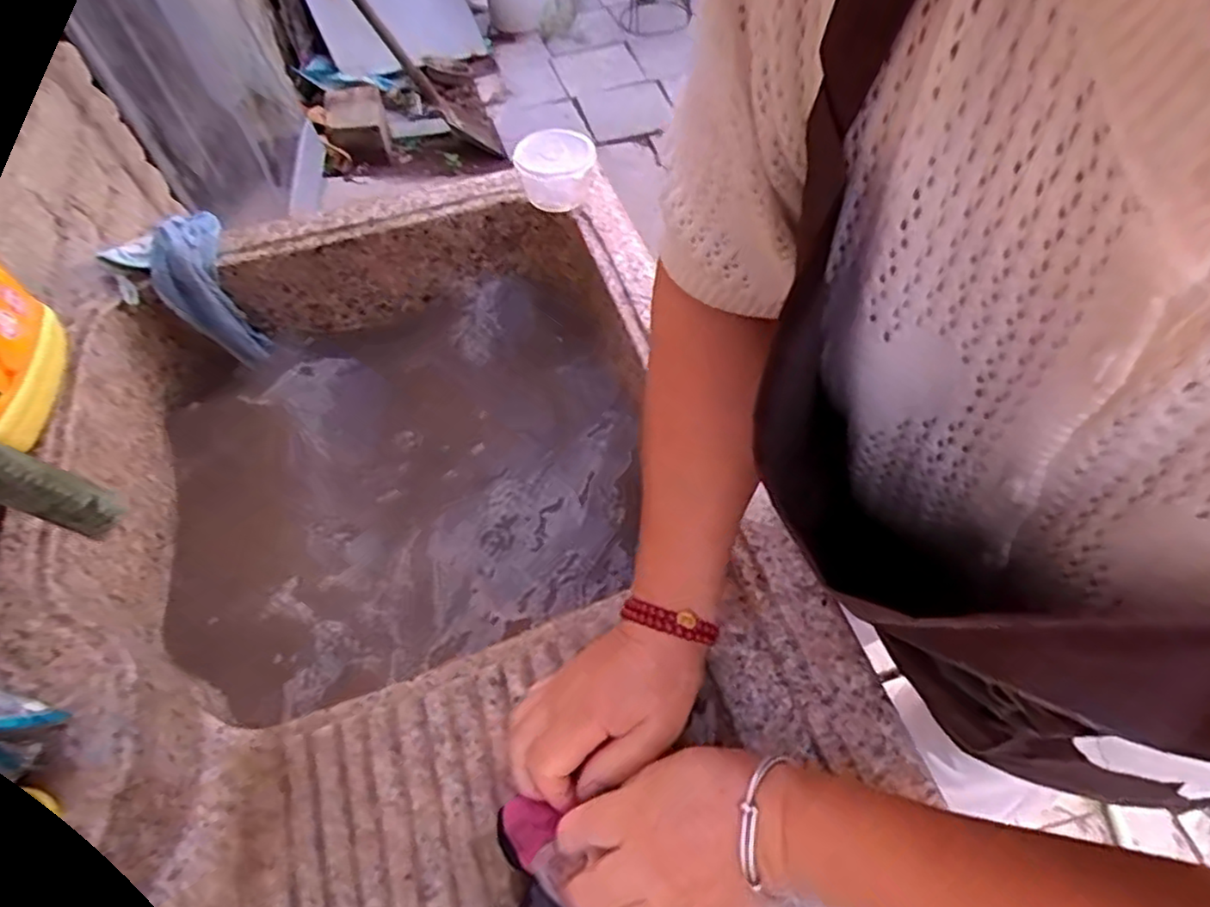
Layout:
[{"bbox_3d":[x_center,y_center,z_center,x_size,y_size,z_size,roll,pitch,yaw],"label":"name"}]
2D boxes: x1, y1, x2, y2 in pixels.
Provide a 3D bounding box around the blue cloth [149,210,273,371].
[{"bbox_3d":[-0.397,-0.159,0.686,0.073,0.160,0.048,-27,18,-12],"label":"blue cloth"}]

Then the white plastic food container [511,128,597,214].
[{"bbox_3d":[-0.048,-0.283,0.677,0.079,0.052,0.067,-7,57,0],"label":"white plastic food container"}]

